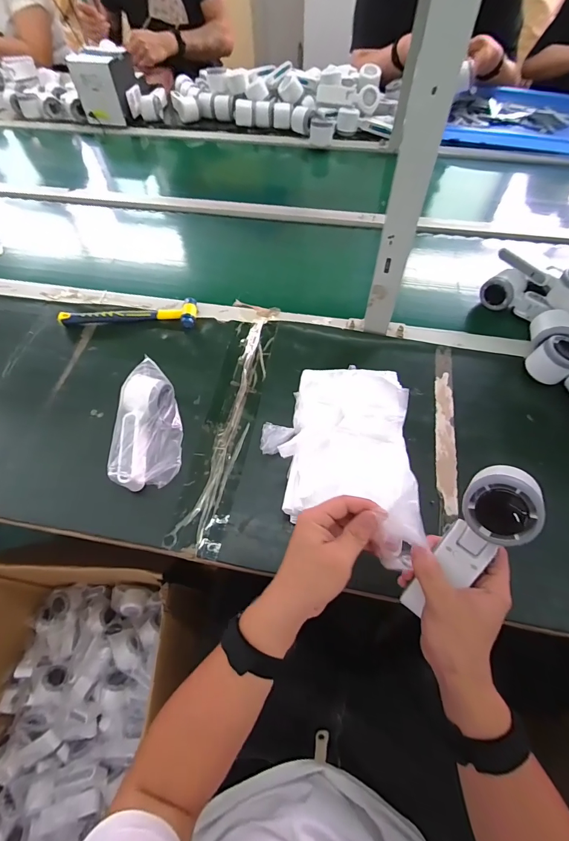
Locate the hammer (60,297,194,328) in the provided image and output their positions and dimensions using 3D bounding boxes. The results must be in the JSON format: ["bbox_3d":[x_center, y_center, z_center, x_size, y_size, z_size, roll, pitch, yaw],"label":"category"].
[{"bbox_3d":[-0.278,-0.194,0.673,0.240,0.023,0.061,2,60,3],"label":"hammer"}]

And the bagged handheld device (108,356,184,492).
[{"bbox_3d":[-0.193,0.010,0.525,0.084,0.071,0.166,-8,60,-3],"label":"bagged handheld device"}]

